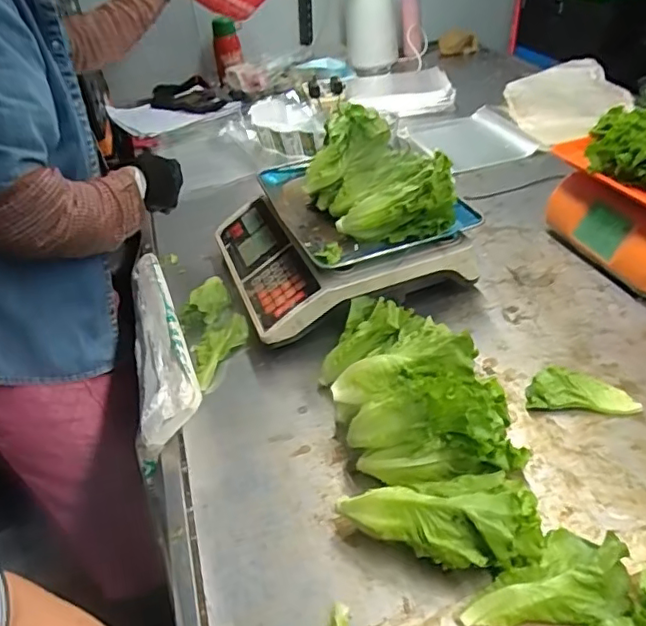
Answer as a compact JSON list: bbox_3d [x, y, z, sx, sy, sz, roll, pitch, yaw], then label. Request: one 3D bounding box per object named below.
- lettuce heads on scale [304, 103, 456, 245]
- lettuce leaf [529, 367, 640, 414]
[{"bbox_3d":[0.069,-0.181,0.748,0.130,0.125,0.183,-24,41,-20],"label":"lettuce heads on scale"},{"bbox_3d":[0.285,0.087,0.618,0.111,0.027,0.045,2,39,12],"label":"lettuce leaf"}]

